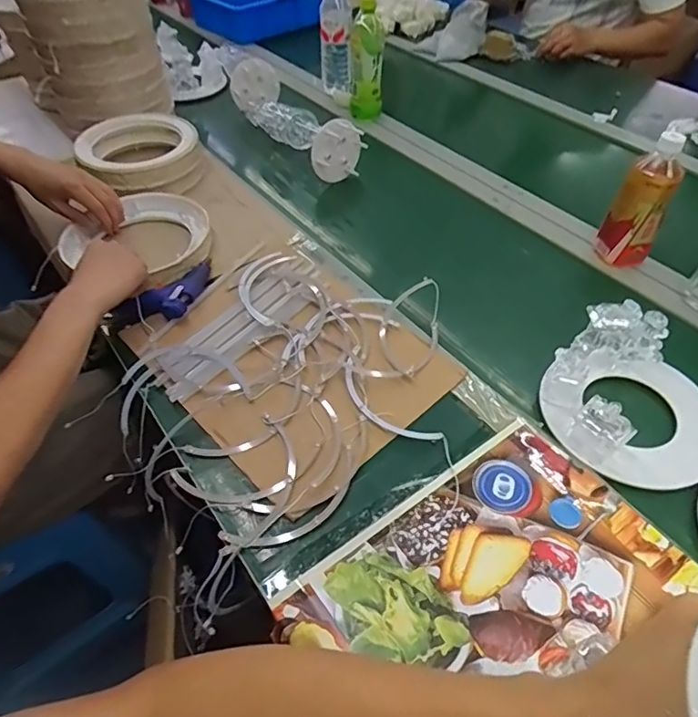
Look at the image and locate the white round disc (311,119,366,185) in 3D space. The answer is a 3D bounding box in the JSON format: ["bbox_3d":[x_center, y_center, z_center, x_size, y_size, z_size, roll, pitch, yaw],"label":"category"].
[{"bbox_3d":[-0.018,-0.366,0.917,0.100,0.108,0.022,-24,53,-19],"label":"white round disc"}]

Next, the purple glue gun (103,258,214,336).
[{"bbox_3d":[-0.251,-0.084,0.701,0.166,0.039,0.054,-33,56,-25],"label":"purple glue gun"}]

